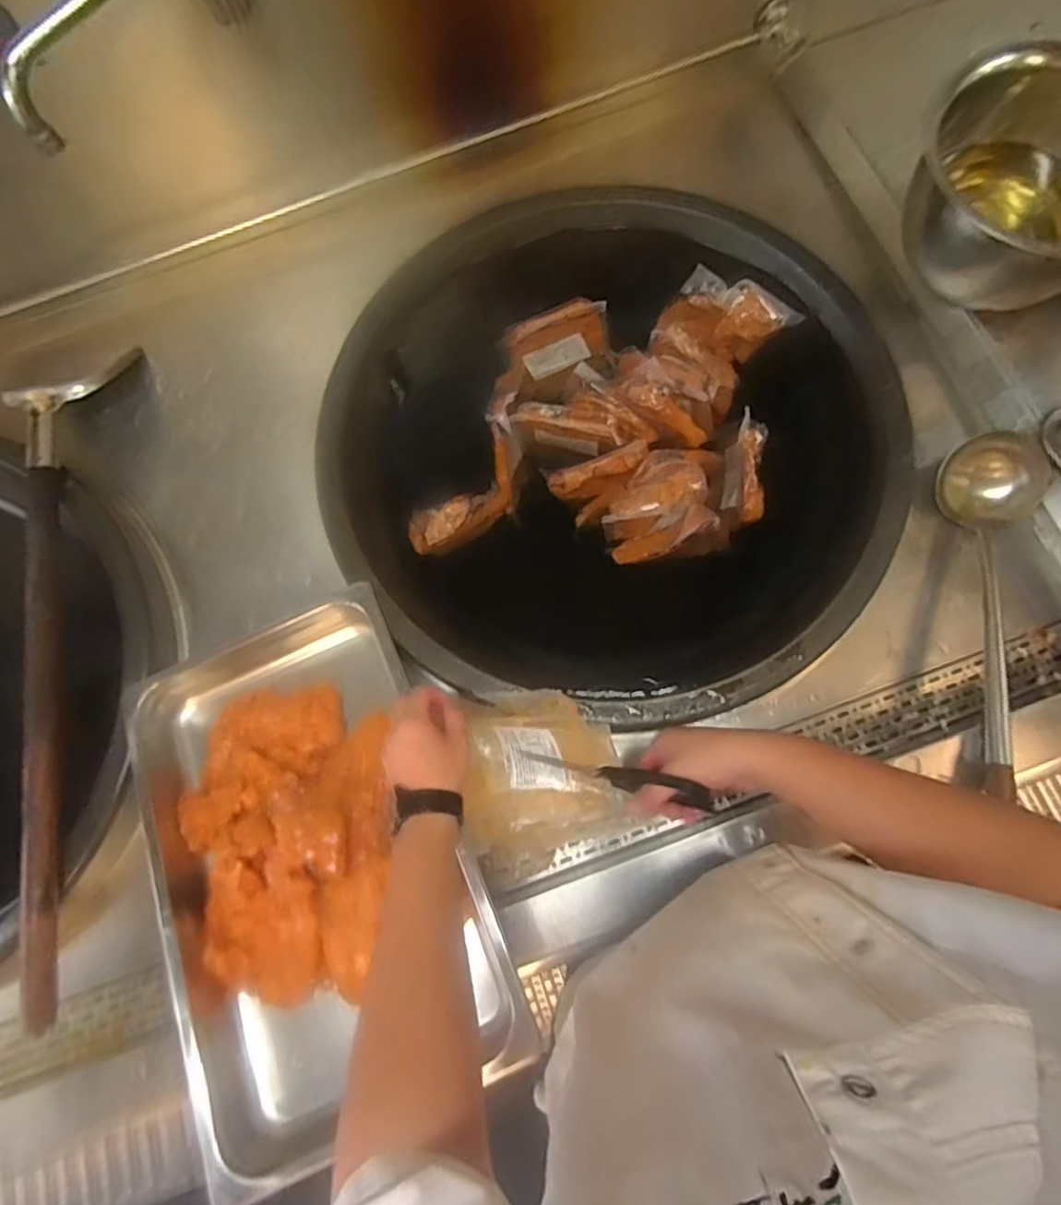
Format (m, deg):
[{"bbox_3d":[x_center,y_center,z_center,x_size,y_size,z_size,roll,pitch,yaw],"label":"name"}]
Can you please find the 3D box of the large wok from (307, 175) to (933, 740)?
[{"bbox_3d":[0.108,-0.213,0.867,0.704,0.192,0.725,-1,75,4],"label":"large wok"}]

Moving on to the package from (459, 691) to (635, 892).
[{"bbox_3d":[-0.002,0.208,0.716,0.198,0.094,0.203,-19,80,-2],"label":"package"}]

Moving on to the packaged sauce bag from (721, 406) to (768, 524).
[{"bbox_3d":[0.288,-0.169,0.843,0.049,0.112,0.143,-2,80,1],"label":"packaged sauce bag"}]

